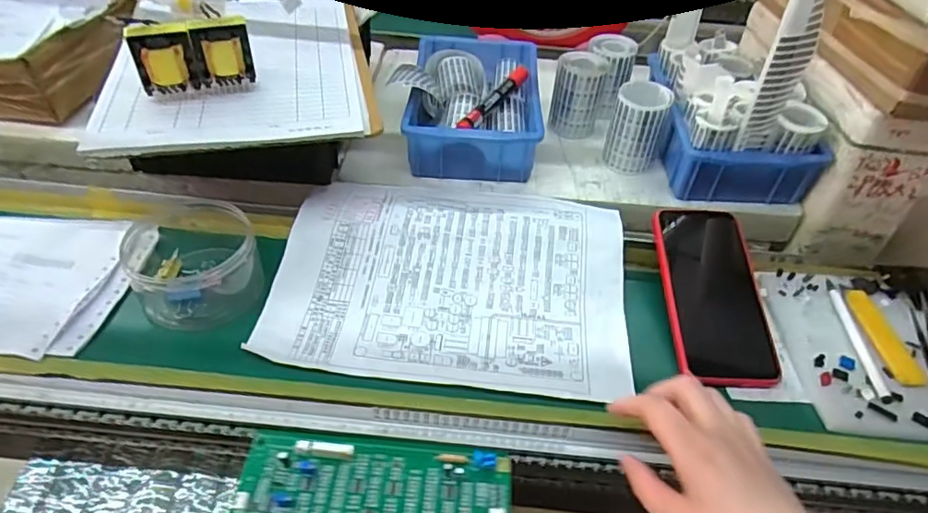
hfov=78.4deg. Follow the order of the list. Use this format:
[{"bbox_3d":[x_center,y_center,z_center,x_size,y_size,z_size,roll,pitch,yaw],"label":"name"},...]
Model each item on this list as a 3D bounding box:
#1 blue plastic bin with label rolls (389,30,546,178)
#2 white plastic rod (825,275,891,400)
[{"bbox_3d":[0.006,-0.159,0.599,0.142,0.064,0.189,6,44,2],"label":"blue plastic bin with label rolls"},{"bbox_3d":[0.316,0.062,0.460,0.011,0.006,0.121,8,44,4],"label":"white plastic rod"}]

